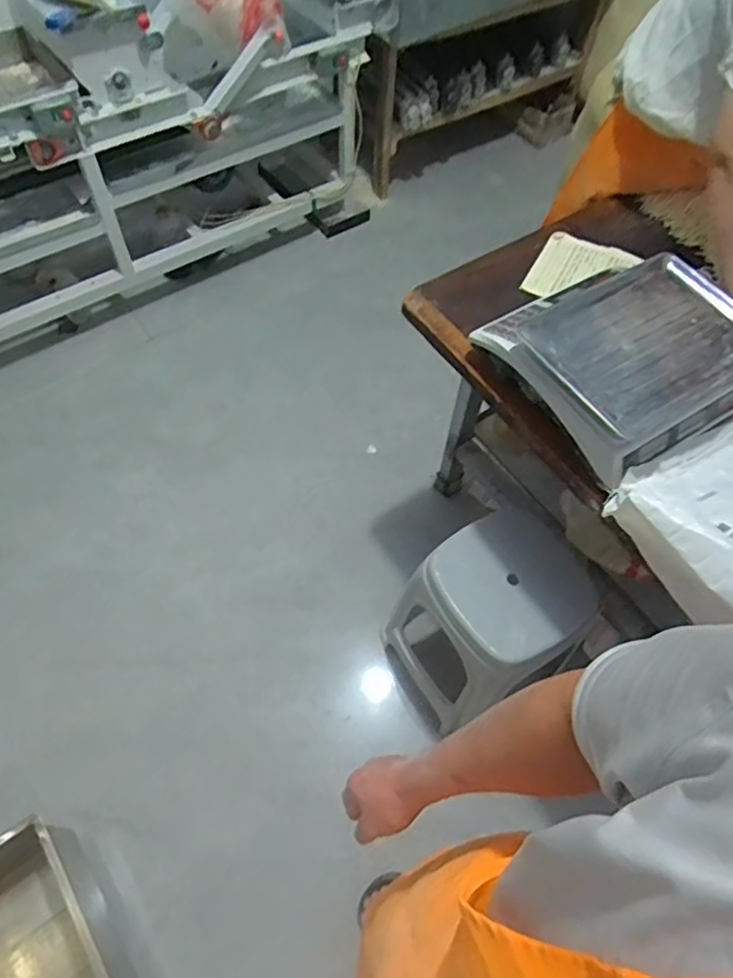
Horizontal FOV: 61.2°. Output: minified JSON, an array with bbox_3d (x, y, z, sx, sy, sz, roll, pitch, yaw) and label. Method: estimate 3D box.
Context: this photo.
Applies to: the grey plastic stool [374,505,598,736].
[{"bbox_3d":[0.234,0.282,1.287,0.311,0.377,0.280,-30,64,-19],"label":"grey plastic stool"}]

